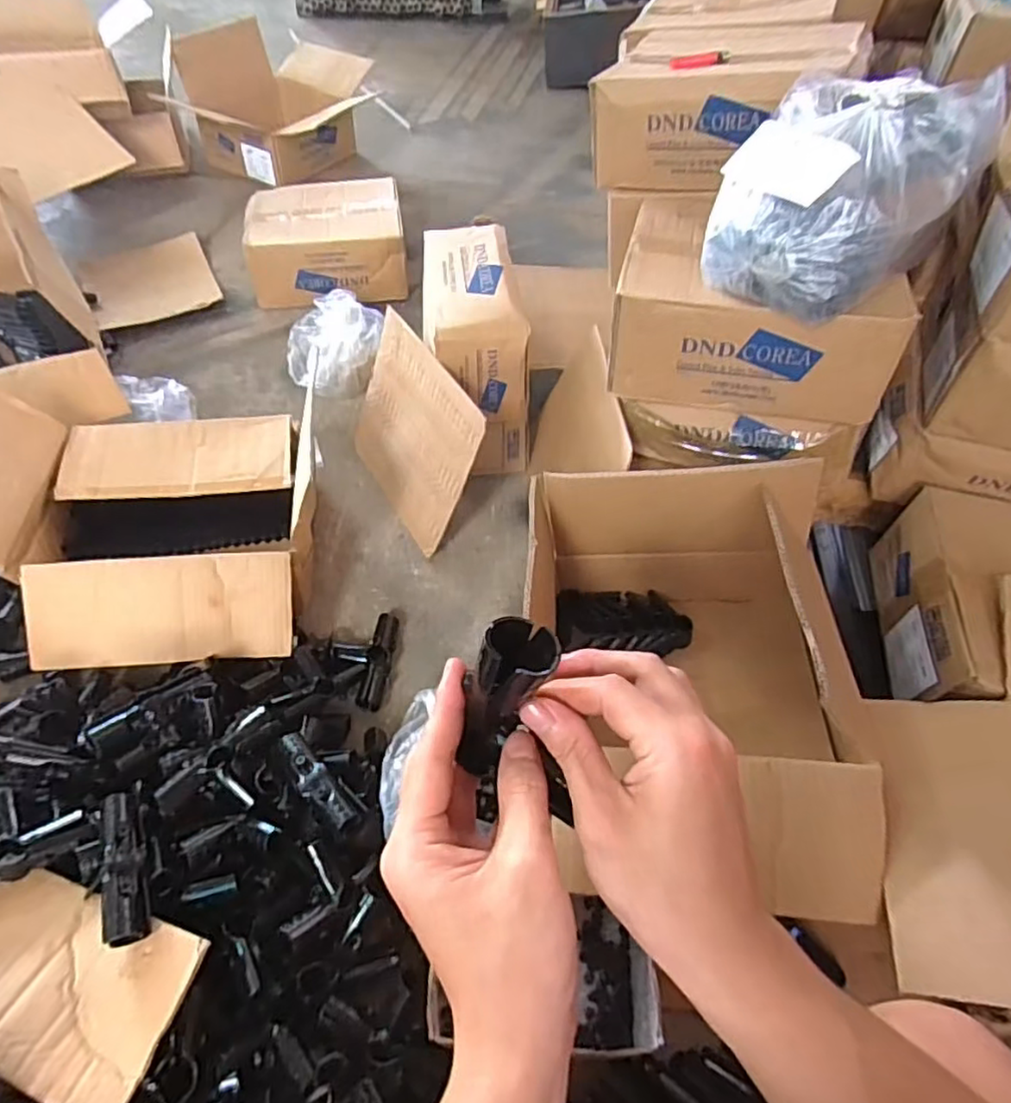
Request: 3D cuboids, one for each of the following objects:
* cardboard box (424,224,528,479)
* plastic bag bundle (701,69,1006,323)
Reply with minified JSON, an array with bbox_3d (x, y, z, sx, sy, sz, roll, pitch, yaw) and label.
[{"bbox_3d":[-0.059,-0.337,1.082,0.150,0.262,0.330,-8,53,-9],"label":"cardboard box"},{"bbox_3d":[0.343,-0.376,0.687,0.211,0.162,0.216,1,52,-2],"label":"plastic bag bundle"}]

